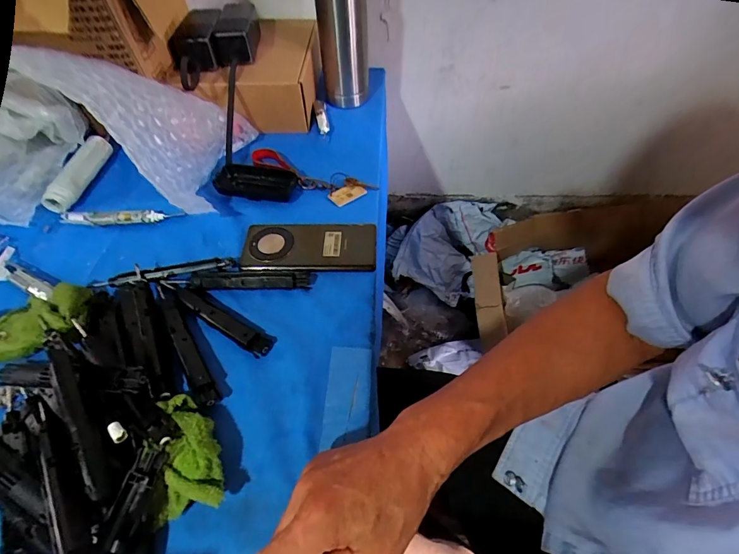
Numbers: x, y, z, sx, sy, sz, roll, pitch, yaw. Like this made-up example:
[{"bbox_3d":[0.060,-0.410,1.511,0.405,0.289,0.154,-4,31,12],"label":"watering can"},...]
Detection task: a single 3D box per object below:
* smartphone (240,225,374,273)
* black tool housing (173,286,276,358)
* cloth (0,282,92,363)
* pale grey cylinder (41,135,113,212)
[{"bbox_3d":[-0.076,-0.040,0.470,0.166,0.011,0.076,-1,52,1],"label":"smartphone"},{"bbox_3d":[-0.165,0.045,0.408,0.142,0.012,0.025,24,57,19],"label":"black tool housing"},{"bbox_3d":[-0.353,0.047,0.402,0.101,0.026,0.072,-16,53,-10],"label":"cloth"},{"bbox_3d":[-0.422,-0.157,0.549,0.030,0.035,0.146,0,52,2],"label":"pale grey cylinder"}]

